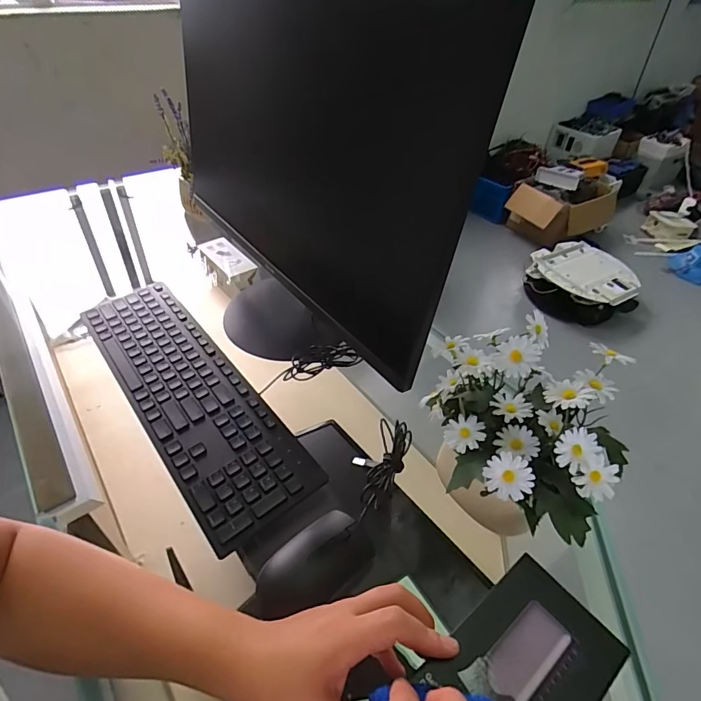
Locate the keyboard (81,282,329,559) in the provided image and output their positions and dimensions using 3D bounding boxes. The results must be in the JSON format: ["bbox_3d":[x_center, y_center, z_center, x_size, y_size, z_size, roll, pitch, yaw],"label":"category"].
[{"bbox_3d":[-0.200,0.044,0.525,0.122,0.024,0.414,-29,51,-28],"label":"keyboard"}]

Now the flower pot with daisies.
[{"bbox_3d":[0.147,0.078,0.387,0.155,0.162,0.143,10,44,9],"label":"flower pot with daisies"}]

